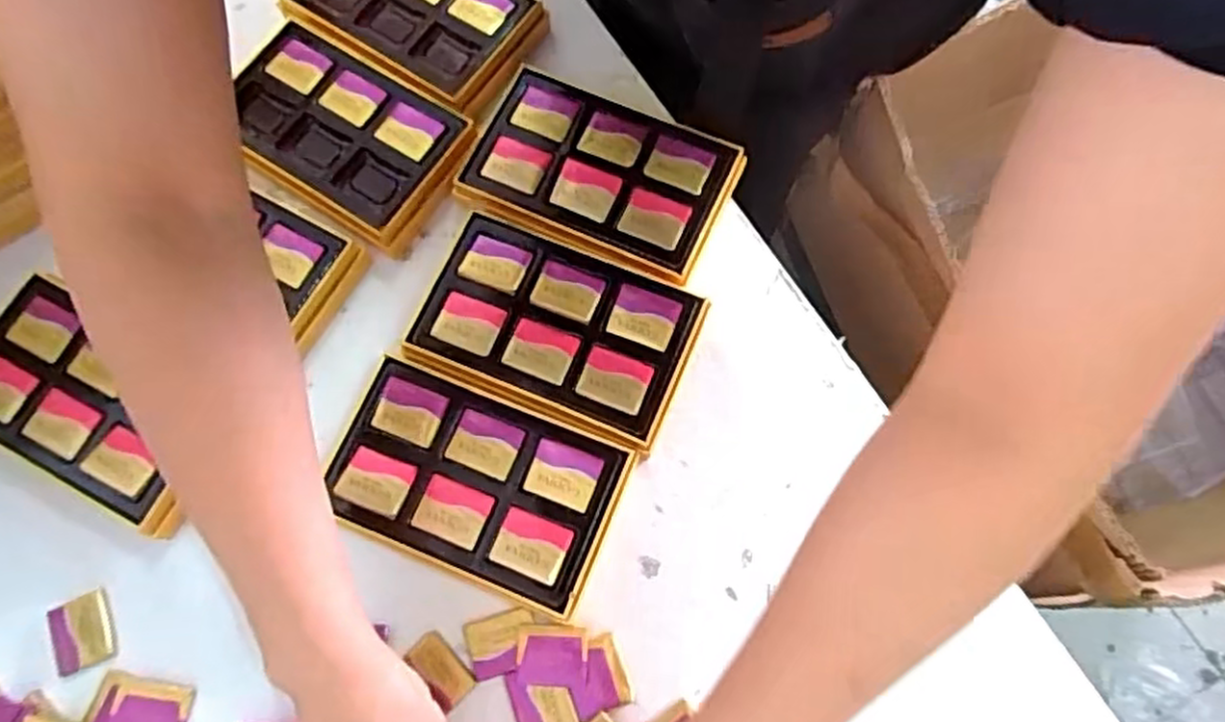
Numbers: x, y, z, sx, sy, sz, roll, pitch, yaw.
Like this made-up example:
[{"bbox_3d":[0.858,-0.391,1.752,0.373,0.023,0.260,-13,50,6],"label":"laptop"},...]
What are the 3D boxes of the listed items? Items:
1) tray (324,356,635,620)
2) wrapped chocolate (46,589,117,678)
[{"bbox_3d":[-0.080,0.072,0.443,0.159,0.025,0.098,21,75,8],"label":"tray"},{"bbox_3d":[-0.310,0.159,0.444,0.035,0.005,0.041,-24,74,-5],"label":"wrapped chocolate"}]

